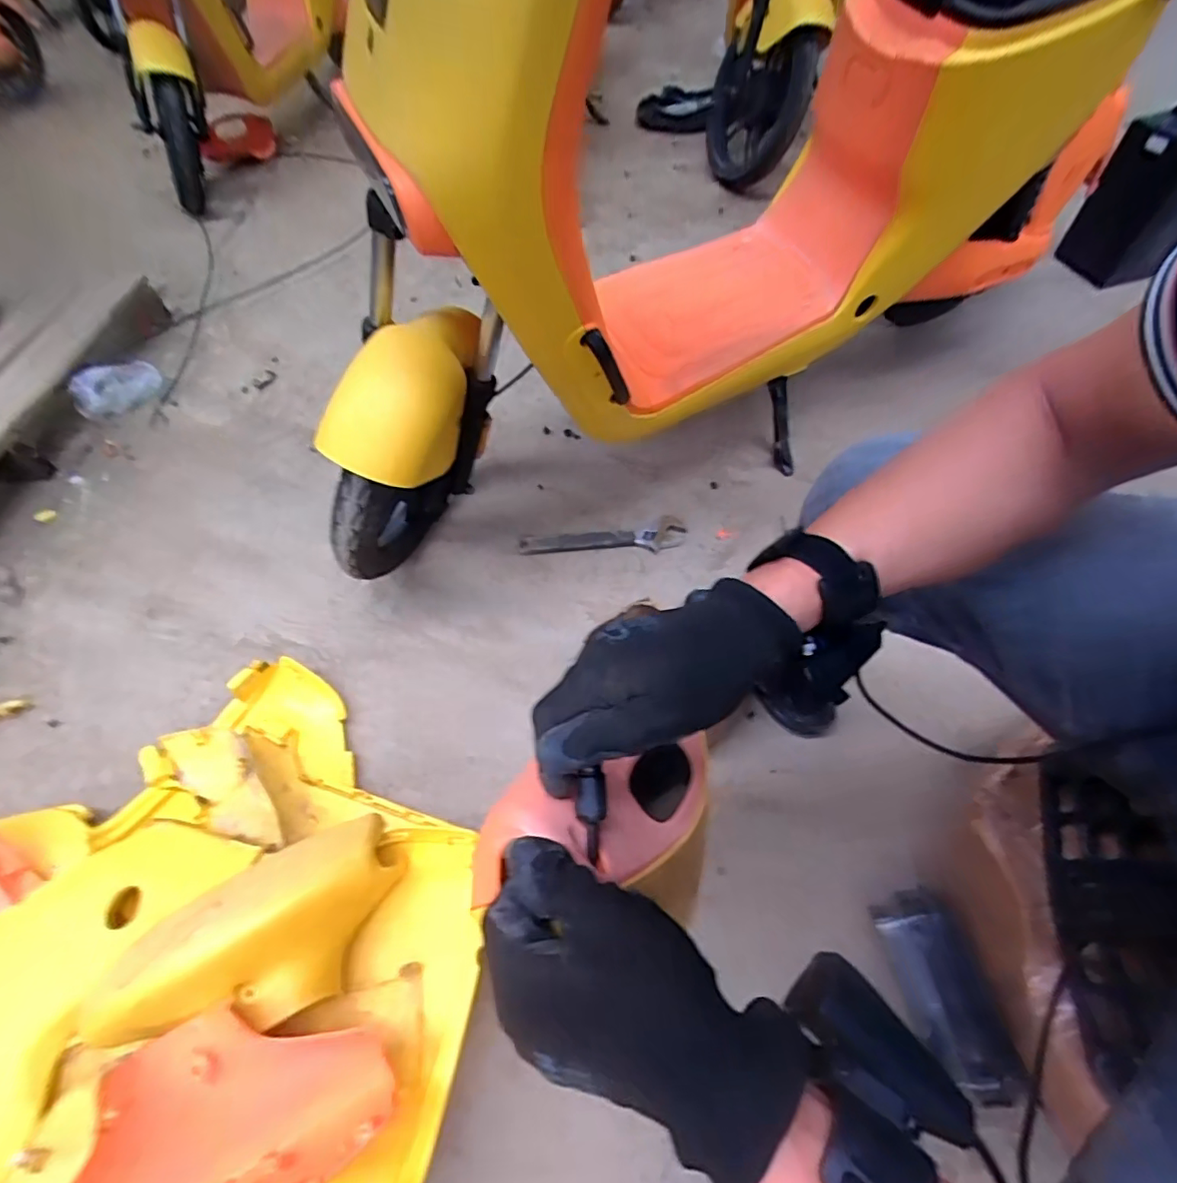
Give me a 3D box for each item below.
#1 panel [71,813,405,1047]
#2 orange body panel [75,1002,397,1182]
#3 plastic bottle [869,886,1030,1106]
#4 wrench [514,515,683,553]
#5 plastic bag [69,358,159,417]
[{"bbox_3d":[-0.344,0.353,0.569,0.288,0.101,0.152,-23,60,-11],"label":"panel"},{"bbox_3d":[-0.329,0.473,0.495,0.295,0.076,0.167,-29,61,-14],"label":"orange body panel"},{"bbox_3d":[0.380,0.430,0.611,0.081,0.072,0.181,-7,58,-1],"label":"plastic bottle"},{"bbox_3d":[0.024,-0.092,1.010,0.294,0.015,0.063,-7,57,-1],"label":"wrench"},{"bbox_3d":[-1.132,-0.491,1.348,0.047,0.105,0.205,13,40,12],"label":"plastic bag"}]

